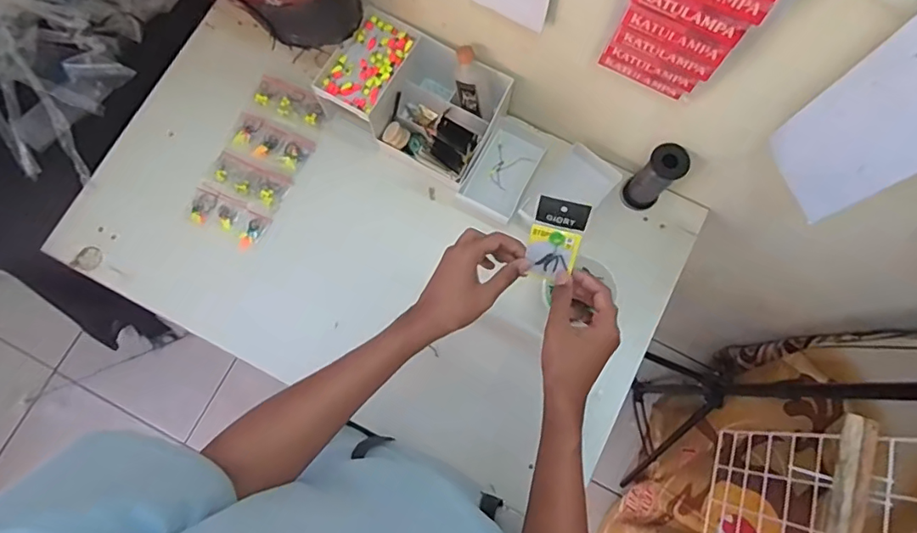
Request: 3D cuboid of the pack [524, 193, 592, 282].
[{"bbox_3d":[0.095,-0.025,0.537,0.049,0.005,0.089,16,122,7],"label":"pack"}]

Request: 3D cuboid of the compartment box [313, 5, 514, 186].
[{"bbox_3d":[-0.059,-0.233,0.752,0.224,0.106,0.141,32,79,6],"label":"compartment box"}]

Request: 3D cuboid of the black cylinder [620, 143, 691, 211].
[{"bbox_3d":[0.262,-0.118,0.727,0.046,0.121,0.048,0,78,-1],"label":"black cylinder"}]

